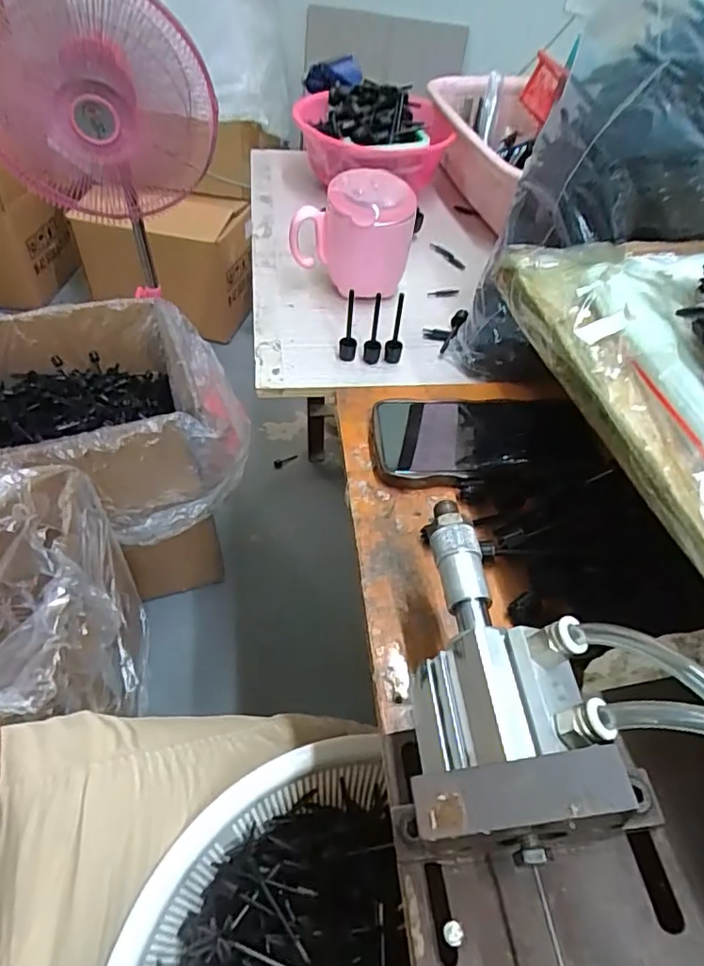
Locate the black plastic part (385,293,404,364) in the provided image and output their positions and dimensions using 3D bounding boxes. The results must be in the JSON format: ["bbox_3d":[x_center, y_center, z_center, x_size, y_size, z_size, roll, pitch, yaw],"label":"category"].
[{"bbox_3d":[0.038,-0.130,0.476,0.014,0.066,0.017,9,50,3],"label":"black plastic part"}]

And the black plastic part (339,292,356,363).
[{"bbox_3d":[-0.002,-0.129,0.472,0.014,0.064,0.012,4,50,-2],"label":"black plastic part"}]

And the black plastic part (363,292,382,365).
[{"bbox_3d":[0.019,-0.130,0.472,0.014,0.070,0.019,8,50,2],"label":"black plastic part"}]

